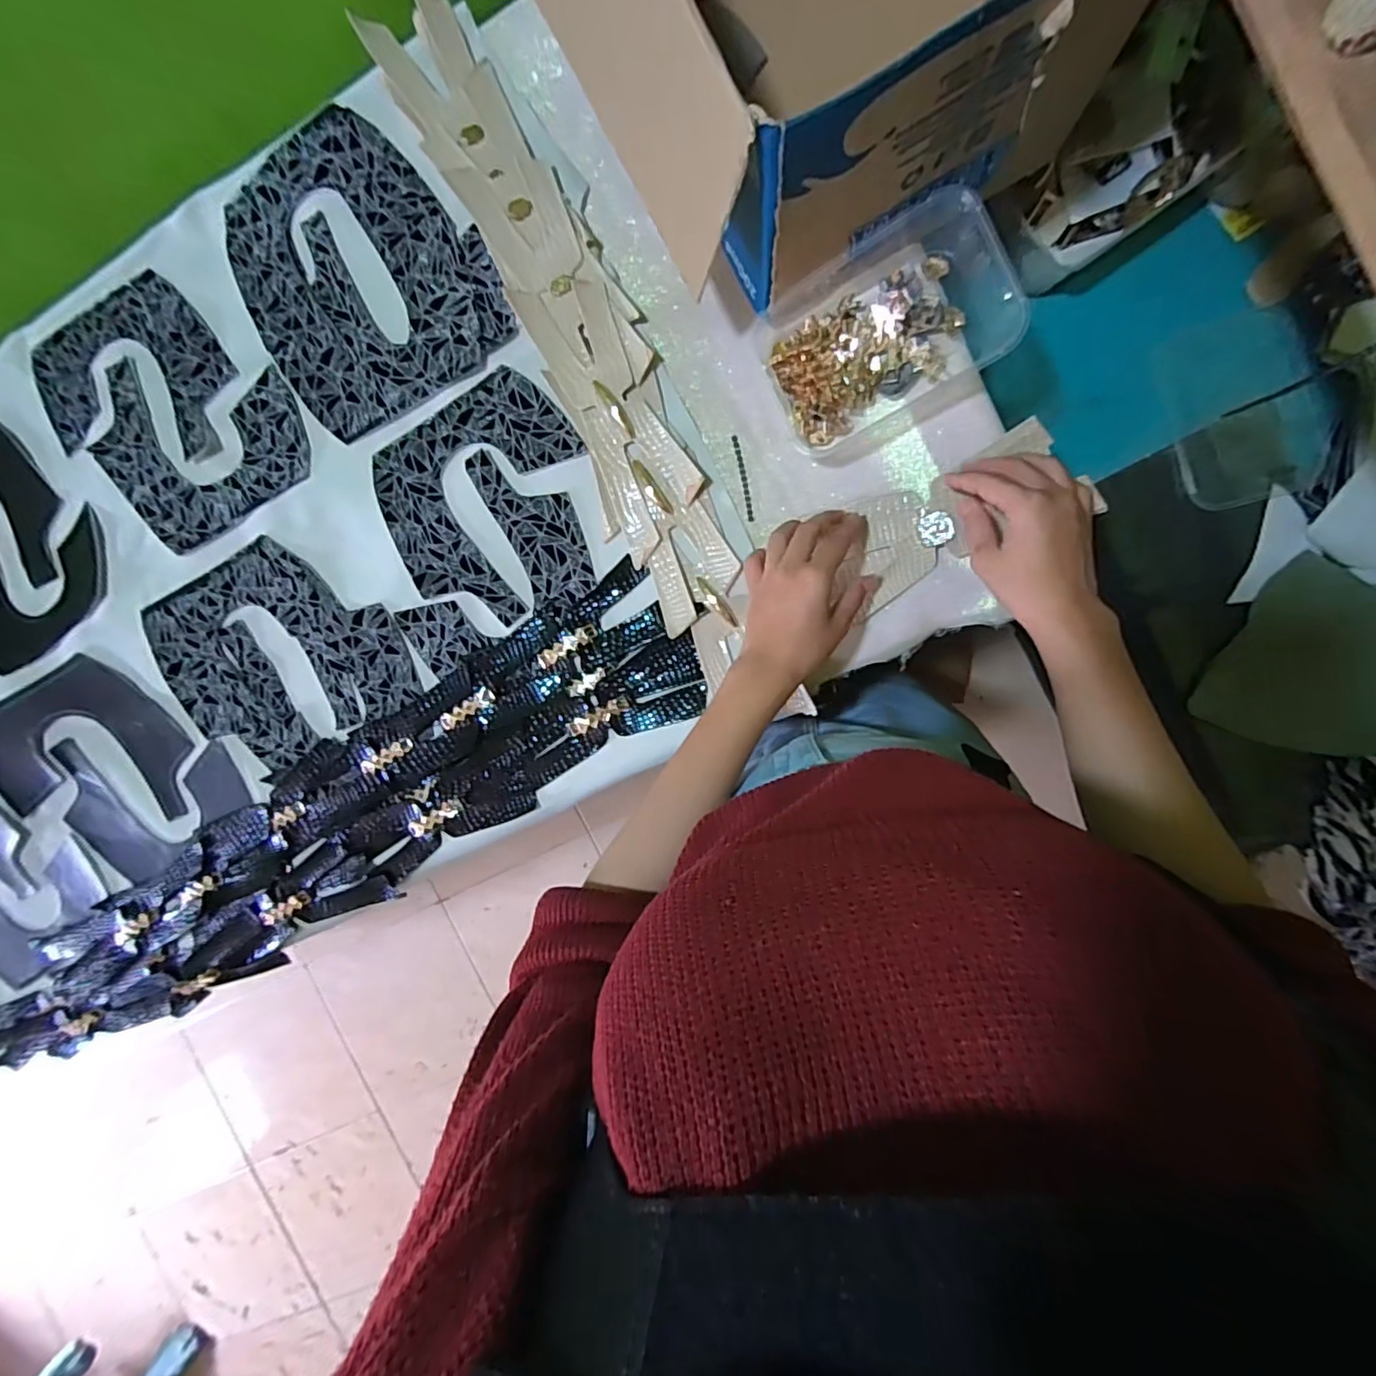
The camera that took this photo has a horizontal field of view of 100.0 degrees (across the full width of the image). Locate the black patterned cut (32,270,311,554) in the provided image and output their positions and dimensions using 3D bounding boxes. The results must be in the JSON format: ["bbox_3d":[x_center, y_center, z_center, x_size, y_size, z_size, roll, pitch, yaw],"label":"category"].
[{"bbox_3d":[-0.472,-0.252,0.522,0.254,0.014,0.176,45,99,-1],"label":"black patterned cut"}]

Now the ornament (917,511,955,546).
[{"bbox_3d":[0.194,-0.126,0.457,0.021,0.004,0.026,-5,93,26],"label":"ornament"}]

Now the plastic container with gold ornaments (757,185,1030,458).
[{"bbox_3d":[0.150,-0.267,0.438,0.172,0.044,0.124,-25,94,8],"label":"plastic container with gold ornaments"}]

